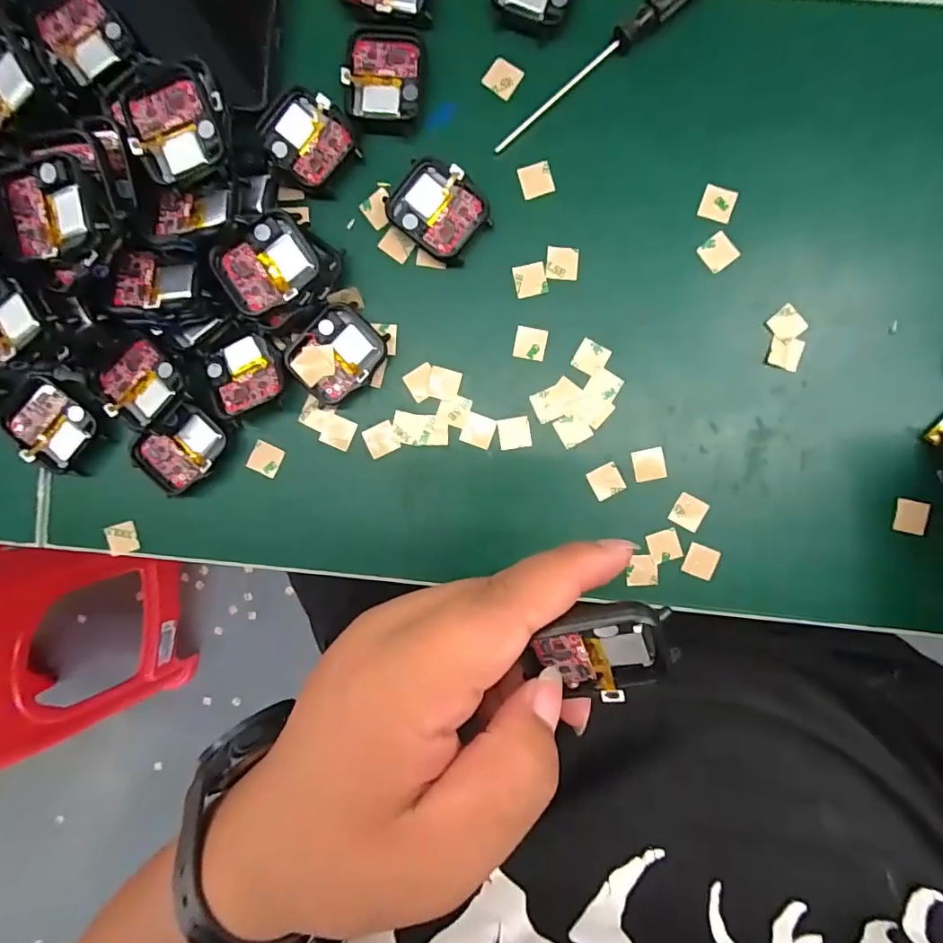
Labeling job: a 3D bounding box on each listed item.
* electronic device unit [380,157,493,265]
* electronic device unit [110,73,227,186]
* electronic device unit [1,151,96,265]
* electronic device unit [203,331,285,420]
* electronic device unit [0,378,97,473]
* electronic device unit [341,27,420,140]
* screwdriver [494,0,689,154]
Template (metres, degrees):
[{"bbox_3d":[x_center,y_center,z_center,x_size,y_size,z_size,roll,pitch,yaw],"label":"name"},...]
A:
[{"bbox_3d":[-0.016,-0.125,0.245,0.046,0.010,0.037,41,93,-1],"label":"electronic device unit"},{"bbox_3d":[-0.131,-0.151,0.221,0.040,0.008,0.043,-18,93,2],"label":"electronic device unit"},{"bbox_3d":[-0.172,-0.106,0.209,0.037,0.014,0.039,-10,91,2],"label":"electronic device unit"},{"bbox_3d":[-0.110,-0.048,0.248,0.036,0.009,0.038,-21,93,2],"label":"electronic device unit"},{"bbox_3d":[-0.210,-0.024,0.253,0.041,0.008,0.035,41,93,-1],"label":"electronic device unit"},{"bbox_3d":[-0.042,-0.186,0.241,0.035,0.006,0.047,6,93,1],"label":"electronic device unit"},{"bbox_3d":[0.063,-0.197,0.238,0.131,0.012,0.012,-37,92,3],"label":"screwdriver"}]

